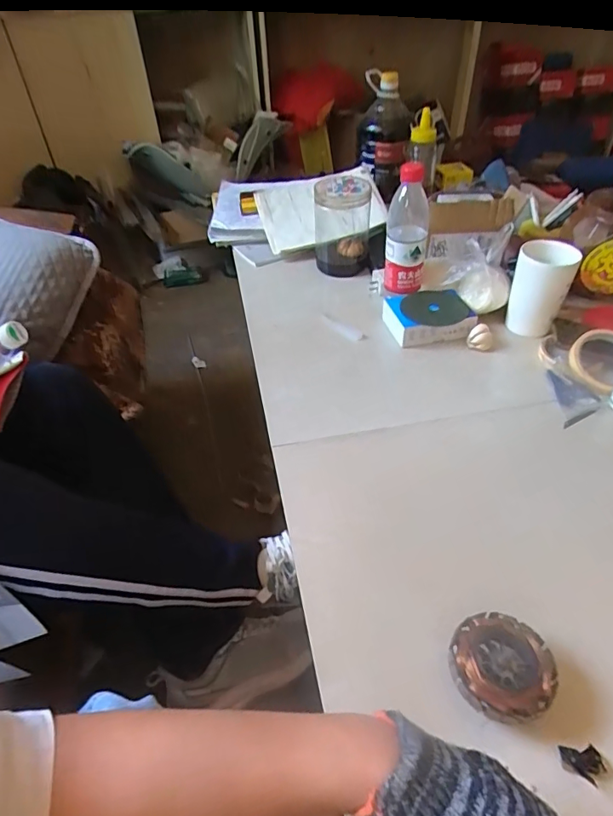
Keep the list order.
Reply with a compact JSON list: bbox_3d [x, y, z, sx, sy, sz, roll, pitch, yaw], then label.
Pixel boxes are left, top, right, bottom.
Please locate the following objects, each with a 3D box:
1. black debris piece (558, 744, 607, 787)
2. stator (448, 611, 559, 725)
[{"bbox_3d":[0.202,0.259,0.353,0.028,0.004,0.023,-3,43,-1],"label":"black debris piece"},{"bbox_3d":[0.153,0.206,0.385,0.075,0.037,0.077,-1,43,1],"label":"stator"}]

